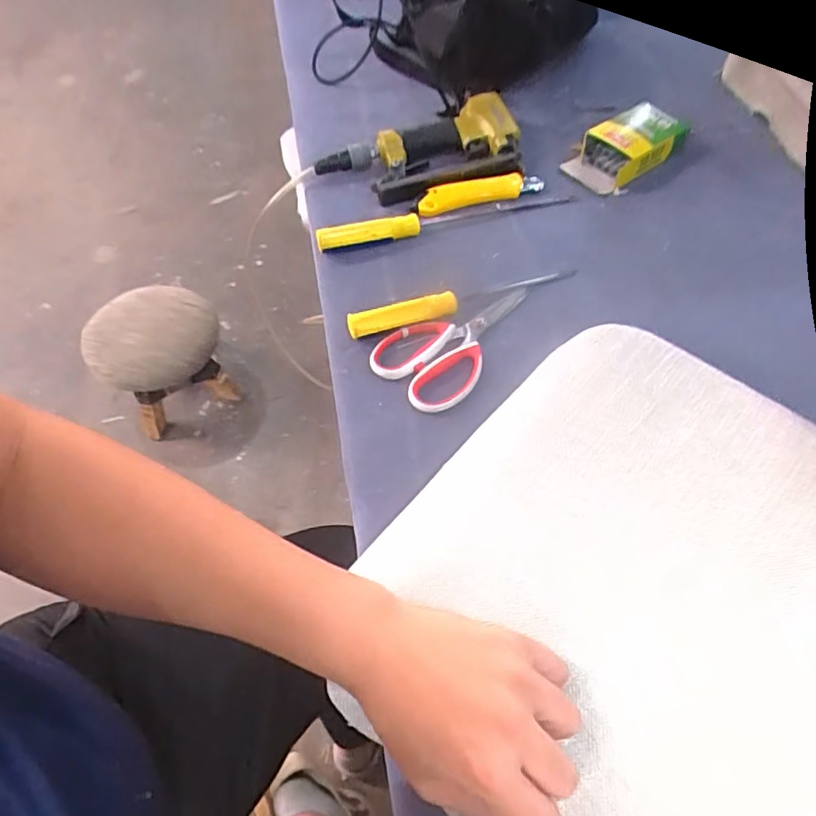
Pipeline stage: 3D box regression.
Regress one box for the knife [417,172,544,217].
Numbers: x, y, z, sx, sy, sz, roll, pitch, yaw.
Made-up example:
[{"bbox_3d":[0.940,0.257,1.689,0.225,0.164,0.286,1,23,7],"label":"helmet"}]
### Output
[{"bbox_3d":[0.085,-0.257,0.671,0.151,0.014,0.031,-17,60,-10],"label":"knife"}]

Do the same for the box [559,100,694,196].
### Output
[{"bbox_3d":[0.270,-0.329,0.703,0.156,0.037,0.091,-36,65,-19],"label":"box"}]

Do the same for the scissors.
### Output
[{"bbox_3d":[0.054,-0.073,0.569,0.099,0.010,0.183,40,67,22],"label":"scissors"}]

